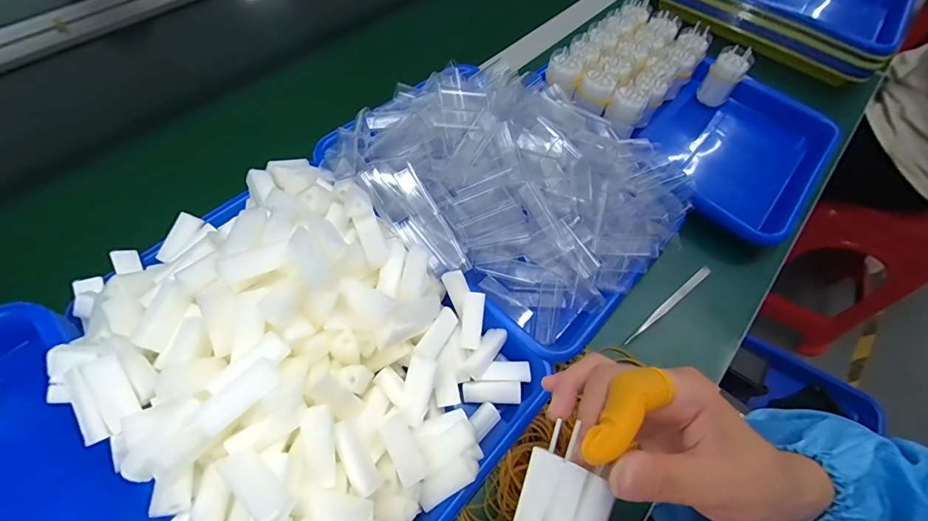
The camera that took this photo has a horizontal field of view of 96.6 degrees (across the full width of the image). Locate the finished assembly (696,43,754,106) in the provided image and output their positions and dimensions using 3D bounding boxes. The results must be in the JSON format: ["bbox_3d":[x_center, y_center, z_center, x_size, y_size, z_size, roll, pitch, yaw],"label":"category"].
[{"bbox_3d":[0.341,-0.242,0.542,0.040,0.066,0.033,33,62,14],"label":"finished assembly"}]

